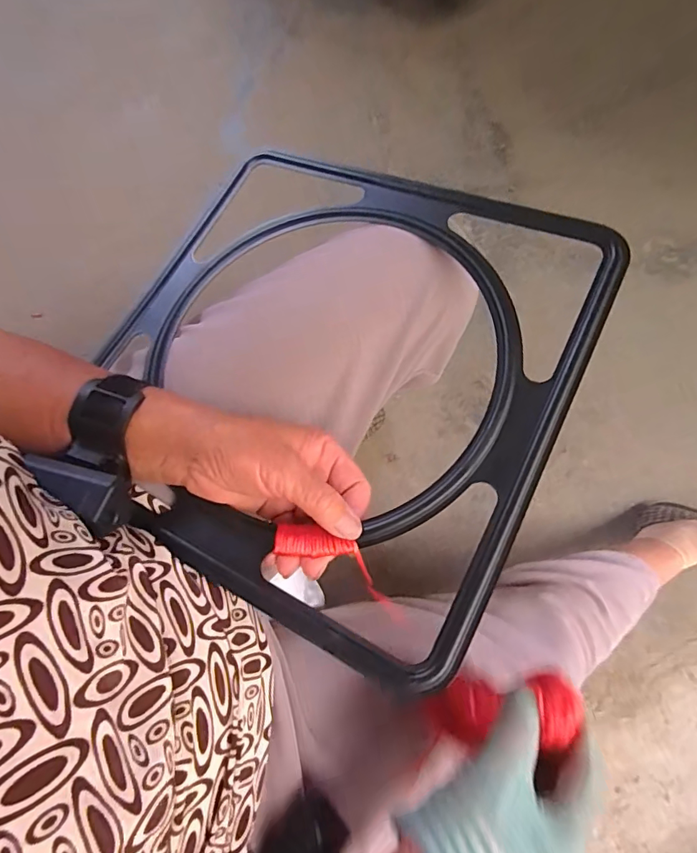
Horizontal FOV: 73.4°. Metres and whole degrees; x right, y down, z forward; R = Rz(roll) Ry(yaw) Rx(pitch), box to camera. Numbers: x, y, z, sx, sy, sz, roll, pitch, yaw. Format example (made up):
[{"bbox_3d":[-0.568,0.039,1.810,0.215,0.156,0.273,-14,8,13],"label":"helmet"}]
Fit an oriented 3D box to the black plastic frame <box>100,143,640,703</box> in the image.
[{"bbox_3d":[-0.021,-0.045,0.333,0.332,0.017,0.338,24,77,19],"label":"black plastic frame"}]

